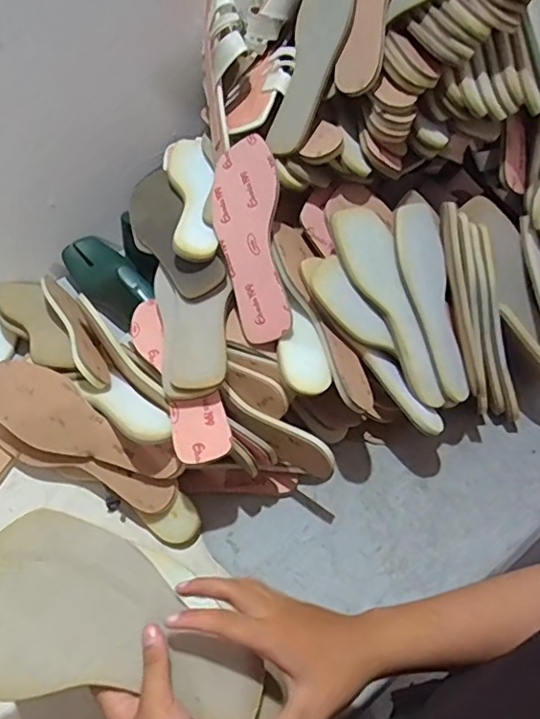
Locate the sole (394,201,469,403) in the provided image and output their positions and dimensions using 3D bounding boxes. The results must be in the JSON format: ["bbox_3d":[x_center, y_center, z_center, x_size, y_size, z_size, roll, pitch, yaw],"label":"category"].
[{"bbox_3d":[0.195,-0.069,0.653,0.063,0.019,0.233,-14,89,-11],"label":"sole"}]

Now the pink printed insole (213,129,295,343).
[{"bbox_3d":[-0.024,-0.136,0.620,0.083,0.011,0.233,-8,81,22],"label":"pink printed insole"}]

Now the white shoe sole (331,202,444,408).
[{"bbox_3d":[0.143,-0.062,0.626,0.072,0.015,0.239,-29,95,-20],"label":"white shoe sole"}]

